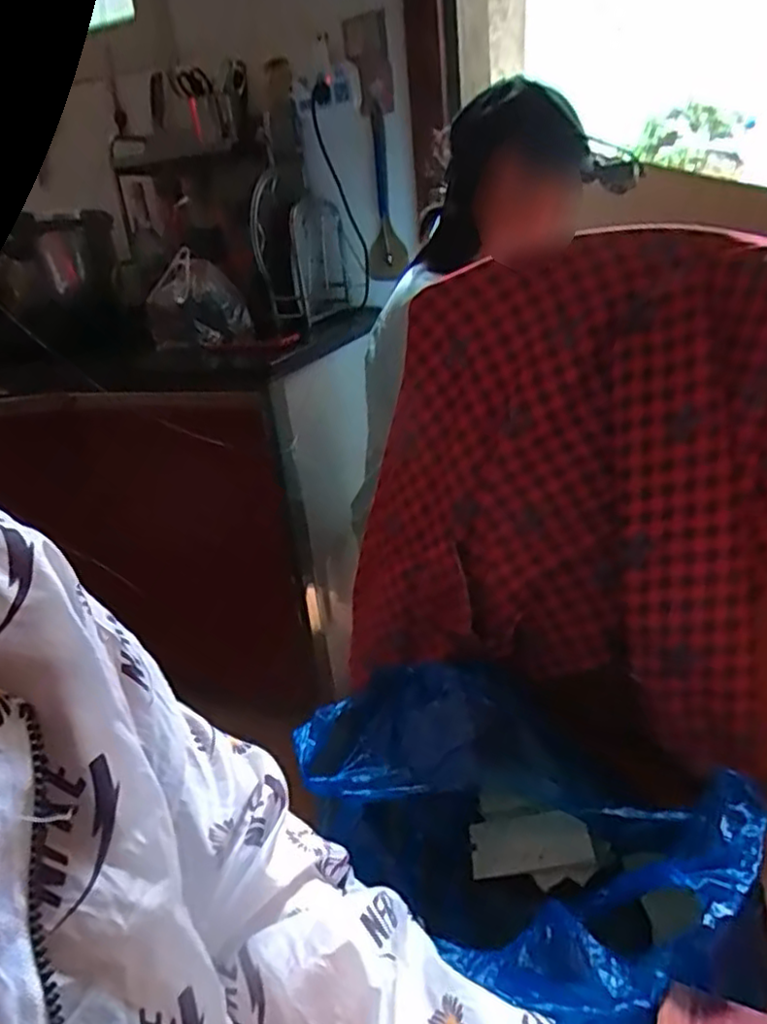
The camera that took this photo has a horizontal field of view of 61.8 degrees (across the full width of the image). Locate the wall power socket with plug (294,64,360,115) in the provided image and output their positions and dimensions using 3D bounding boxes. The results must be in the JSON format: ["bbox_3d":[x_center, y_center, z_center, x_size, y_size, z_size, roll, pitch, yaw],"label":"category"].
[{"bbox_3d":[-0.122,-0.888,1.352,0.145,0.071,0.051,-1,25,11],"label":"wall power socket with plug"}]

